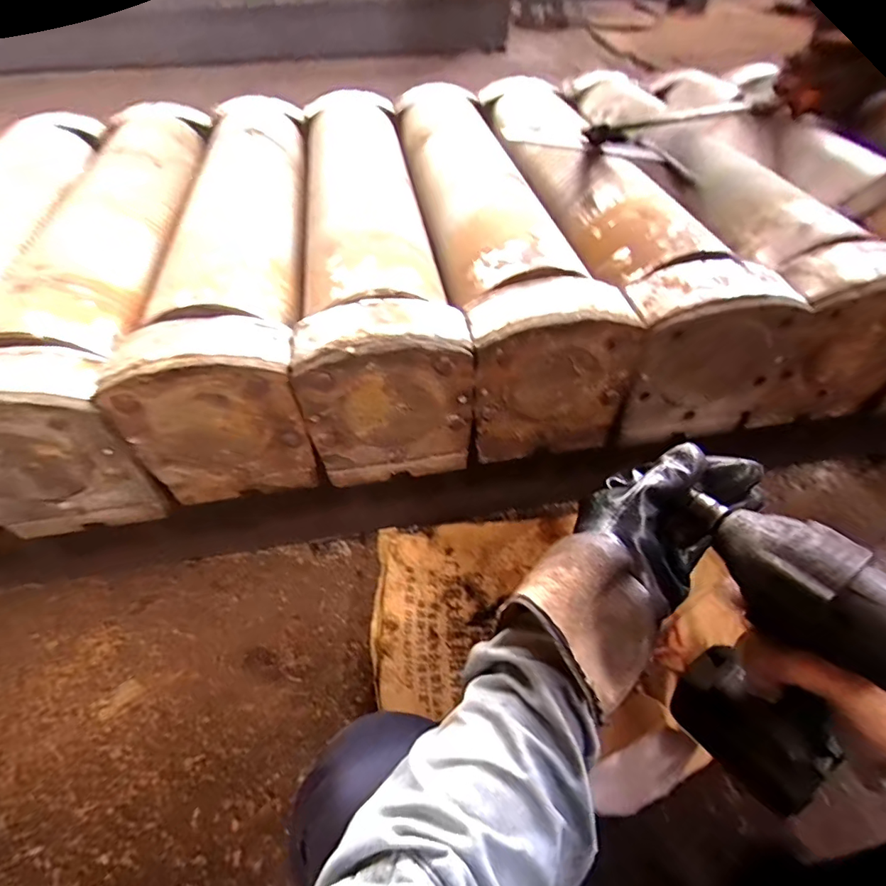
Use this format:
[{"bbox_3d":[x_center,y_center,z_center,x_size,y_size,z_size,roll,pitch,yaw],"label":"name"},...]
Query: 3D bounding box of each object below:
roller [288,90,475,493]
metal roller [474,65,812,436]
[{"bbox_3d":[-0.106,-0.275,0.682,0.161,0.175,0.672,-8,50,-6],"label":"roller"},{"bbox_3d":[0.225,-0.306,0.700,0.172,0.178,0.610,-9,51,-6],"label":"metal roller"}]

